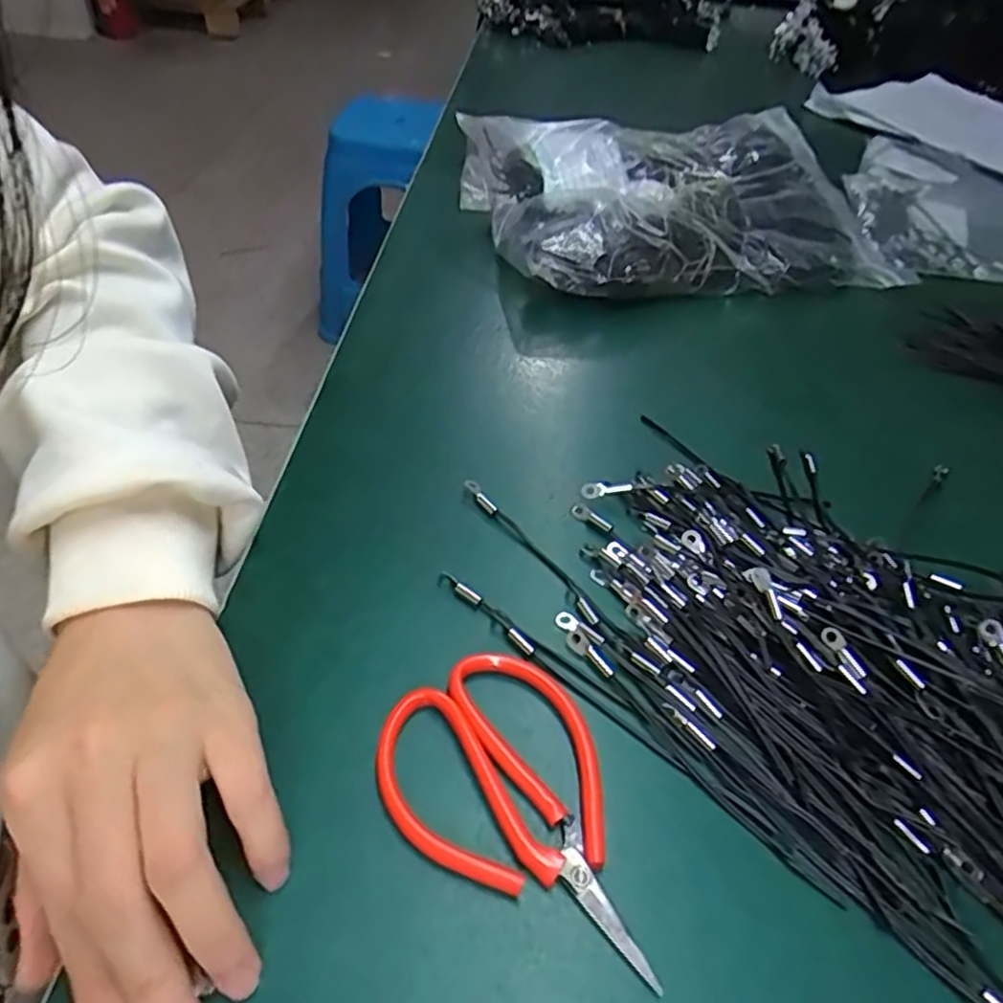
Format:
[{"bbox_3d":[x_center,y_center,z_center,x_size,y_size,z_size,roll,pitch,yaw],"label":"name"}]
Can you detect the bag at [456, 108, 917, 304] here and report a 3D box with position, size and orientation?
[{"bbox_3d":[0.134,-0.231,0.528,0.293,0.069,0.207,-9,46,-12],"label":"bag"}]

